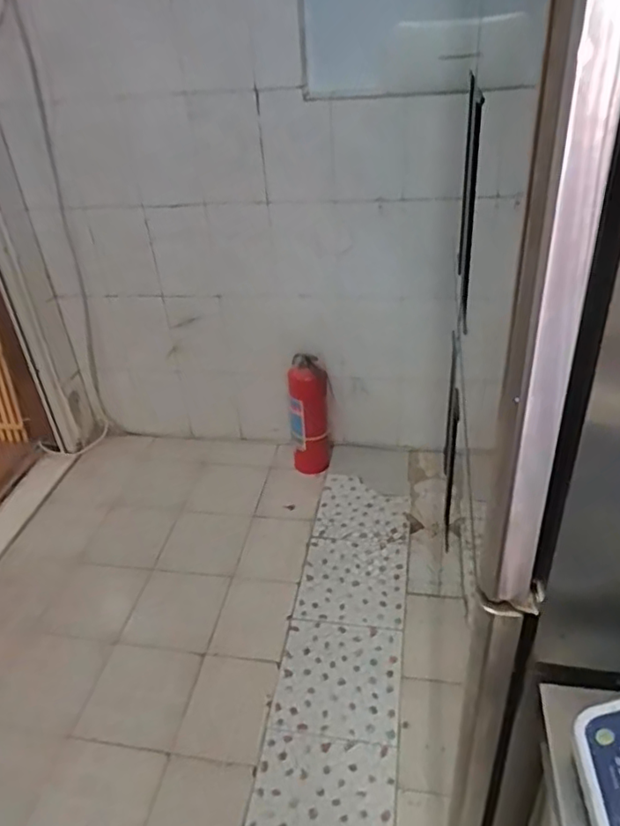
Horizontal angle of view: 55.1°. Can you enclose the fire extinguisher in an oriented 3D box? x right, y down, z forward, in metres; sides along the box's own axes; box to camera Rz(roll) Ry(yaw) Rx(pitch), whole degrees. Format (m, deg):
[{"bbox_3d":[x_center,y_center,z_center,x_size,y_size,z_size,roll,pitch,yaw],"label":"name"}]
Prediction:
[{"bbox_3d":[-0.002,0.007,1.962,0.124,0.414,0.130,-3,35,1],"label":"fire extinguisher"}]

